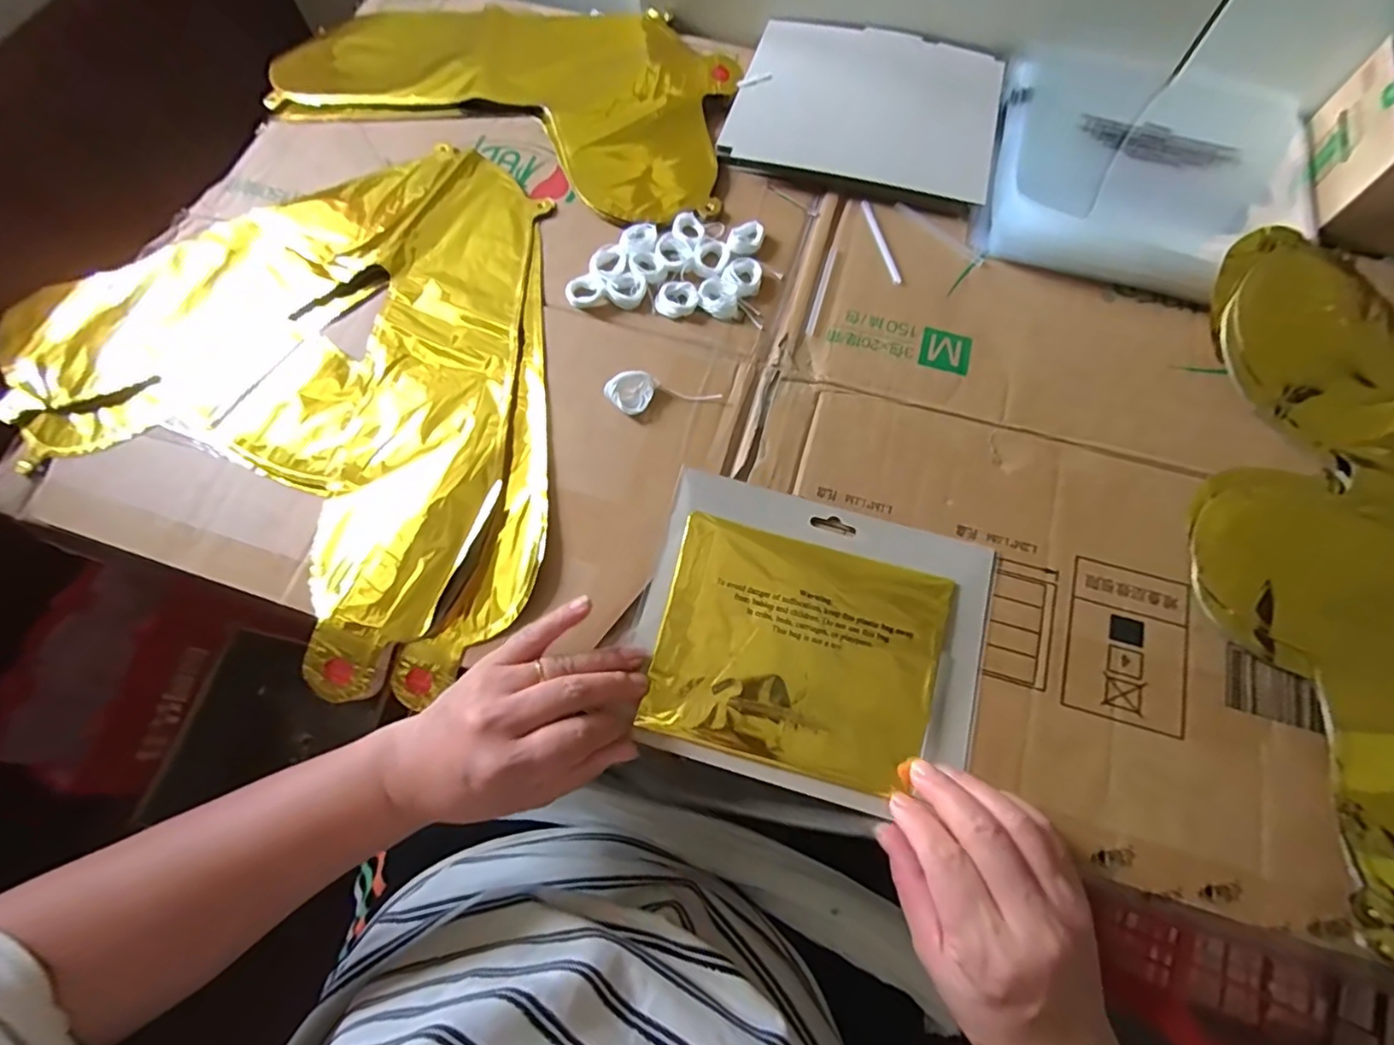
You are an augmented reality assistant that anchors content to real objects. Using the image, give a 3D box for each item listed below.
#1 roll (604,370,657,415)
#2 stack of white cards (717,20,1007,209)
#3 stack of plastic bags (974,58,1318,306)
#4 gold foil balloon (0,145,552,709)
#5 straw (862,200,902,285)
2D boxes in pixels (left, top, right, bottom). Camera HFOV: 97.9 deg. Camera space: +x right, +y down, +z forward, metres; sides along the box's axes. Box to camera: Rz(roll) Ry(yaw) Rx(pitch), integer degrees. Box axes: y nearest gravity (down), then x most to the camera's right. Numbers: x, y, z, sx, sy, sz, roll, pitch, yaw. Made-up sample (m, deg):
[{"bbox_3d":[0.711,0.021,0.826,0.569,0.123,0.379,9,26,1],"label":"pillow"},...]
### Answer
[{"bbox_3d":[-0.044,-0.087,0.401,0.027,0.014,0.028,0,69,0],"label":"roll"},{"bbox_3d":[0.139,-0.343,0.498,0.204,0.013,0.169,14,70,6],"label":"stack of white cards"},{"bbox_3d":[0.353,-0.277,0.472,0.233,0.026,0.233,18,70,7],"label":"stack of plastic bags"},{"bbox_3d":[-0.286,-0.095,0.415,0.379,0.016,0.398,0,69,0],"label":"gold foil balloon"},{"bbox_3d":[0.138,-0.211,0.453,0.007,0.004,0.083,-10,69,-4],"label":"straw"}]

